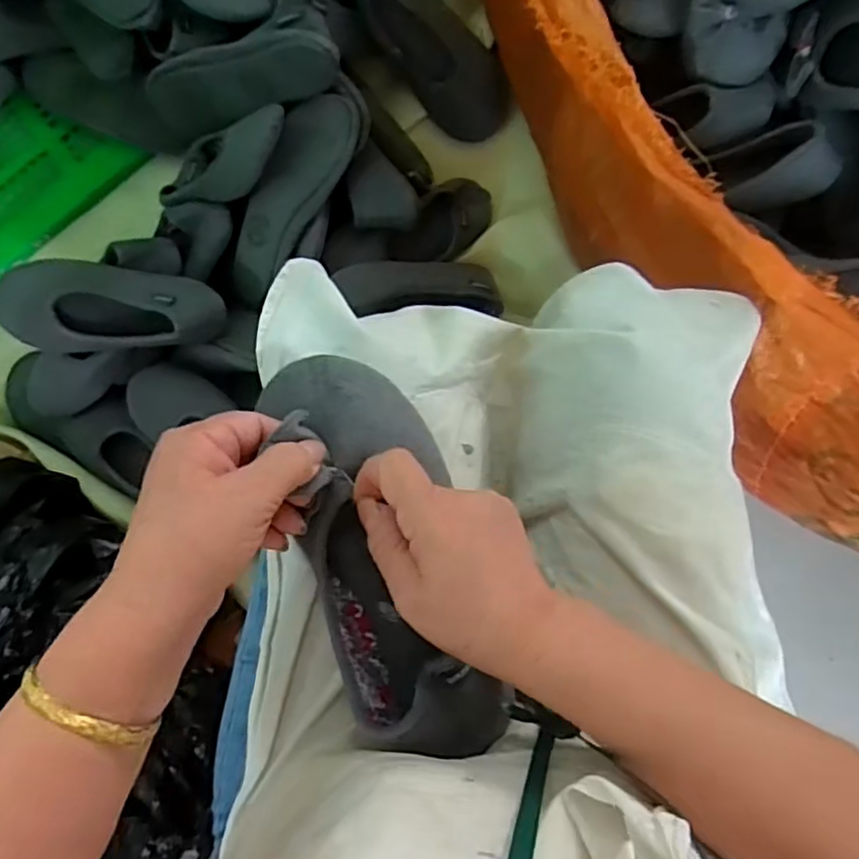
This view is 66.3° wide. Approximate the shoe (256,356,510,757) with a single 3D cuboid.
[{"bbox_3d":[-0.023,0.071,0.367,0.082,0.052,0.228,-15,92,1],"label":"shoe"}]

